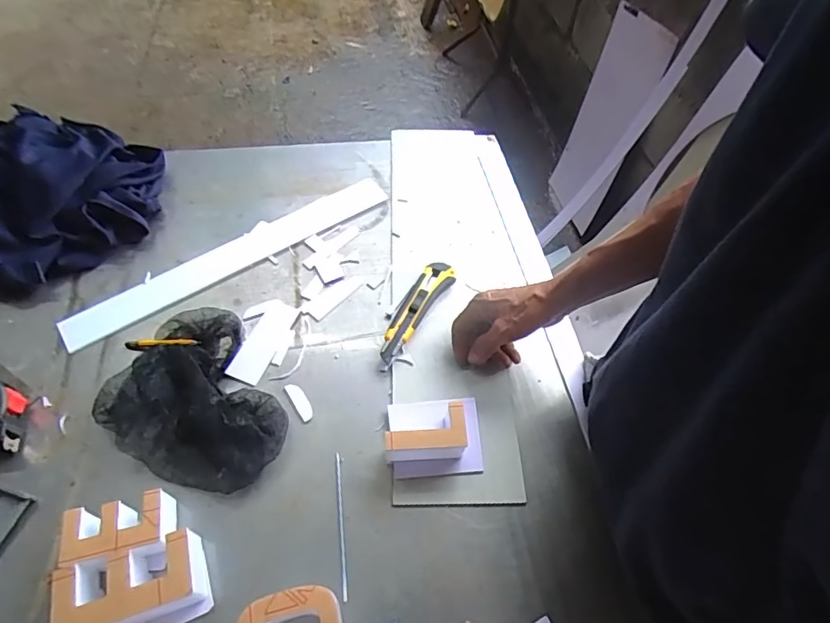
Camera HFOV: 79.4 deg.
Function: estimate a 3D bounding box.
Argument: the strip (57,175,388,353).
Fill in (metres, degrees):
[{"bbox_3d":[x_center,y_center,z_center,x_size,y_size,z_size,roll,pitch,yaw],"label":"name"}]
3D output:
[{"bbox_3d":[-0.239,-0.085,0.683,0.456,0.009,0.048,-33,63,-22],"label":"strip"}]

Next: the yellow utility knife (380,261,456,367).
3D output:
[{"bbox_3d":[-0.002,-0.001,0.632,0.038,0.023,0.156,29,59,16],"label":"yellow utility knife"}]

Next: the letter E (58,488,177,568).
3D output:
[{"bbox_3d":[-0.269,0.201,0.465,0.091,0.048,0.050,-13,57,-11],"label":"letter E"}]

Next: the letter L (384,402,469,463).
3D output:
[{"bbox_3d":[0.009,0.130,0.524,0.085,0.050,0.045,-6,56,-7],"label":"letter L"}]

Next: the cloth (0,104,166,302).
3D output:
[{"bbox_3d":[-0.484,-0.150,0.657,0.239,0.103,0.251,-3,56,-5],"label":"cloth"}]

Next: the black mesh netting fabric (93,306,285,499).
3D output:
[{"bbox_3d":[-0.248,0.095,0.543,0.165,0.037,0.229,-26,61,-19],"label":"black mesh netting fabric"}]

